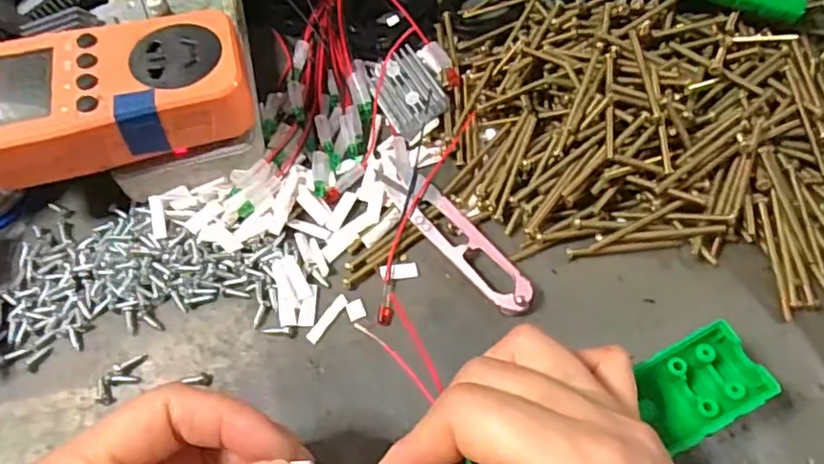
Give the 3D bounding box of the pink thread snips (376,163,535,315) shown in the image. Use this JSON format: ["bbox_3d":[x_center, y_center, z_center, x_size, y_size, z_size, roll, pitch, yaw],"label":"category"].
[{"bbox_3d":[0.019,-0.001,0.292,0.021,0.011,0.105,-36,66,-15],"label":"pink thread snips"}]

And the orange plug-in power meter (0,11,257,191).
[{"bbox_3d":[-0.141,-0.066,0.283,0.125,0.033,0.065,-17,62,-6],"label":"orange plug-in power meter"}]

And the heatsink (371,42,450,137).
[{"bbox_3d":[-0.001,-0.078,0.327,0.033,0.017,0.046,-24,64,-9],"label":"heatsink"}]

